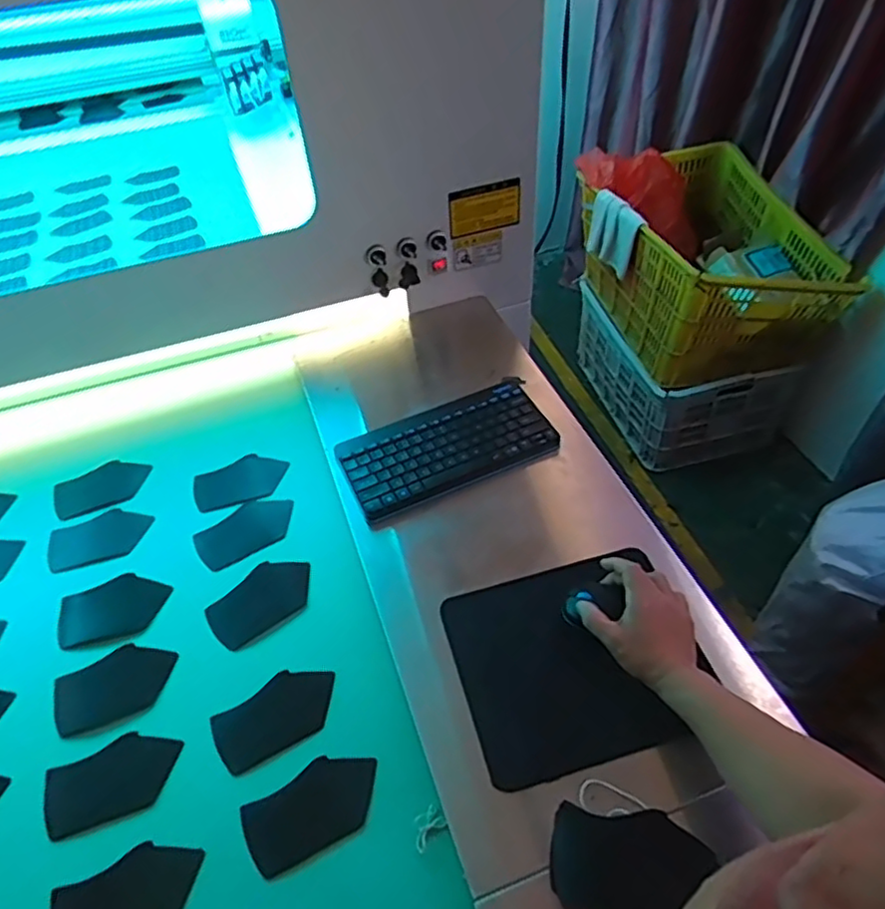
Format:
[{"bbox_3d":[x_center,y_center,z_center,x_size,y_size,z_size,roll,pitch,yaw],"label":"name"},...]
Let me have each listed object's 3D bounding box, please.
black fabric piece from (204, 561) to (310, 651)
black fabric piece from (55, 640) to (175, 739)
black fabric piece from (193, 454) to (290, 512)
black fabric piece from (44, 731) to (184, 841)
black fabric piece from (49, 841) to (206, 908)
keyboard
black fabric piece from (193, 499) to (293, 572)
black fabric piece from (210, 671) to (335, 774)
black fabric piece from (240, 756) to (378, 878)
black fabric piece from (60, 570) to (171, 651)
[{"bbox_3d":[-0.215,0.174,0.775,0.125,0.006,0.074,-30,64,-19],"label":"black fabric piece"},{"bbox_3d":[-0.358,0.255,0.713,0.123,0.008,0.080,-25,54,-20],"label":"black fabric piece"},{"bbox_3d":[-0.283,0.037,0.911,0.126,0.005,0.073,-18,54,-12],"label":"black fabric piece"},{"bbox_3d":[-0.331,0.326,0.650,0.127,0.004,0.075,-17,49,-10],"label":"black fabric piece"},{"bbox_3d":[-0.283,0.400,0.580,0.130,0.006,0.075,-19,53,-11],"label":"black fabric piece"},{"bbox_3d":[0.007,-0.011,0.873,0.278,0.016,0.142,-22,55,-16],"label":"keyboard"},{"bbox_3d":[-0.260,0.100,0.861,0.127,0.006,0.079,-27,54,-16],"label":"black fabric piece"},{"bbox_3d":[-0.175,0.275,0.687,0.127,0.004,0.073,-26,51,-17],"label":"black fabric piece"},{"bbox_3d":[-0.124,0.341,0.626,0.127,0.004,0.073,-23,50,-15],"label":"black fabric piece"},{"bbox_3d":[-0.397,0.185,0.783,0.124,0.004,0.084,-13,48,-6],"label":"black fabric piece"}]

